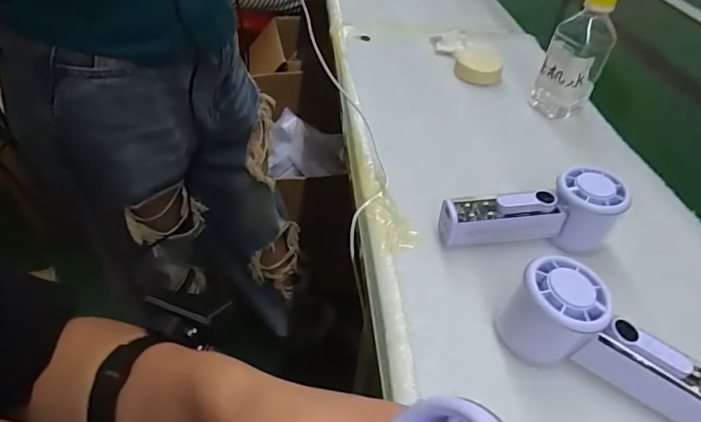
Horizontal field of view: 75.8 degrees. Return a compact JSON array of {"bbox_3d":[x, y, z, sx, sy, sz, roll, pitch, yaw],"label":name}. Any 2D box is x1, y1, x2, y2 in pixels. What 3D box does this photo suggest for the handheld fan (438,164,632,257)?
[{"bbox_3d":[0.152,0.001,0.388,0.147,0.063,0.046,3,43,-3],"label":"handheld fan"}]

